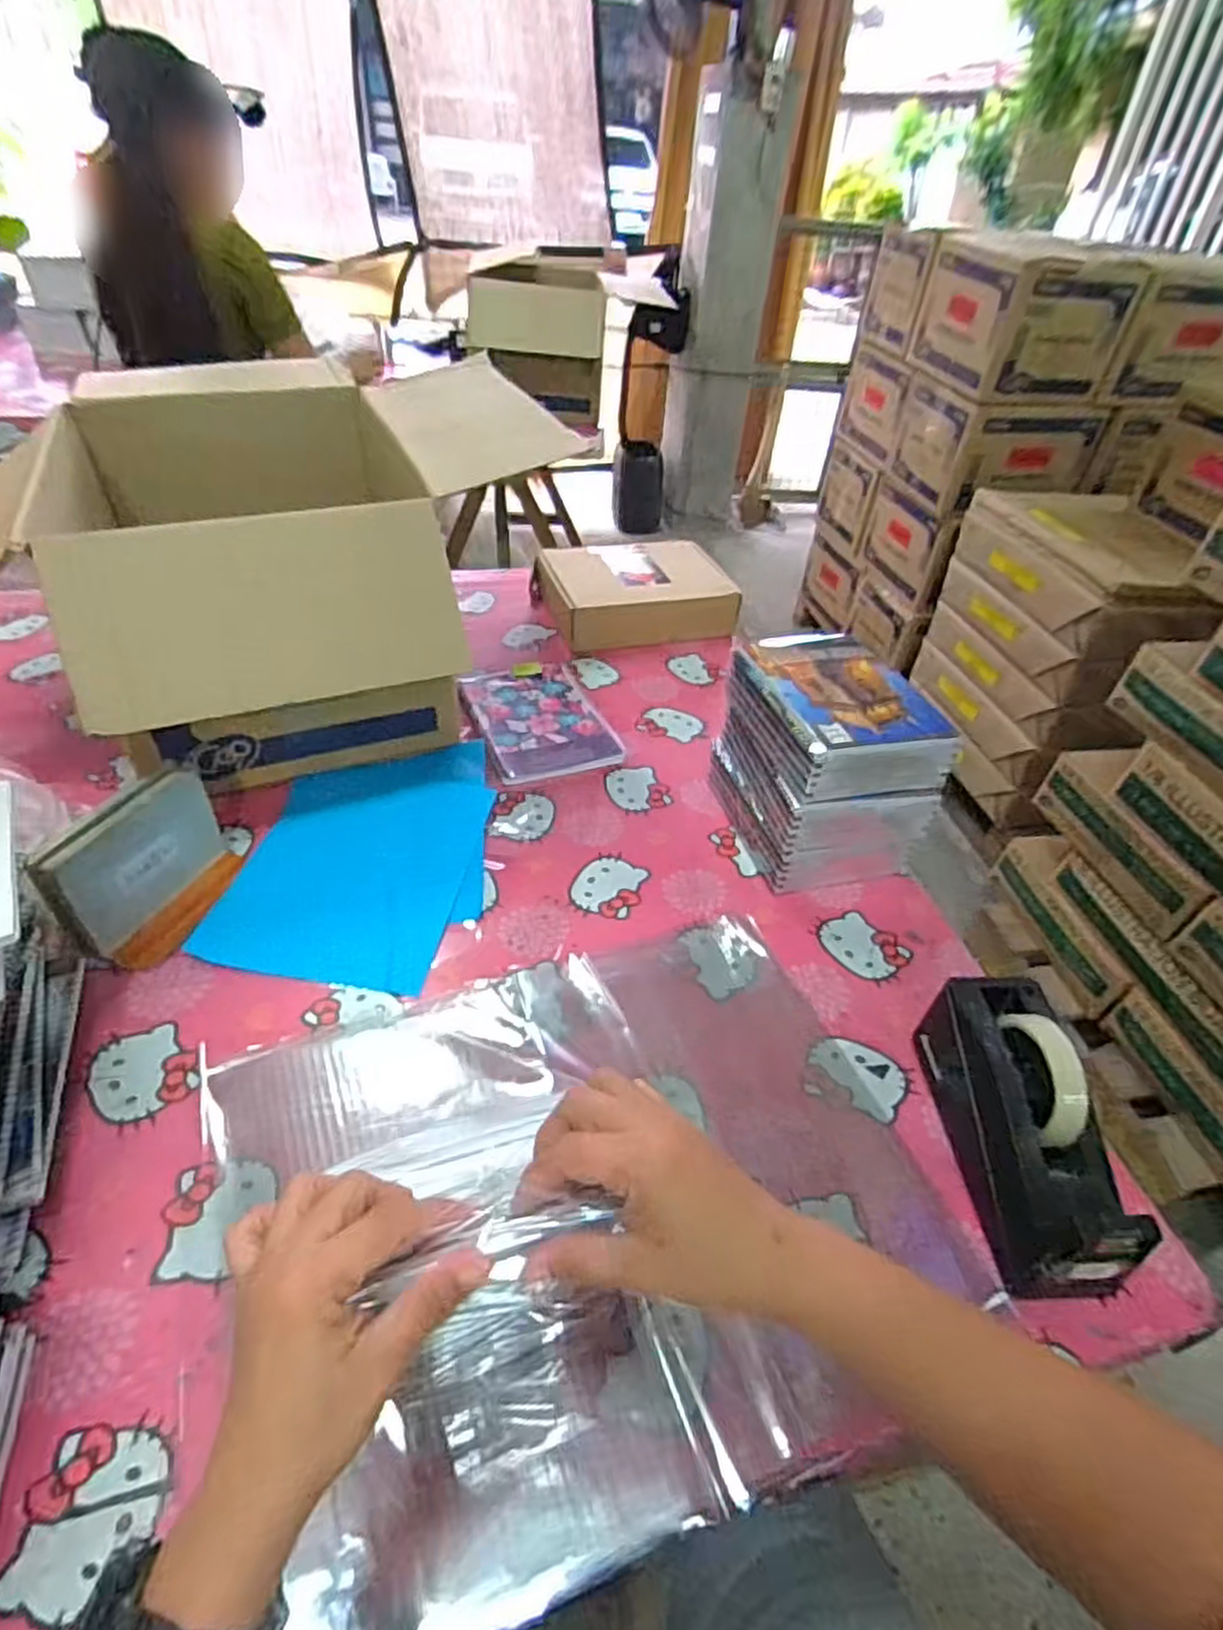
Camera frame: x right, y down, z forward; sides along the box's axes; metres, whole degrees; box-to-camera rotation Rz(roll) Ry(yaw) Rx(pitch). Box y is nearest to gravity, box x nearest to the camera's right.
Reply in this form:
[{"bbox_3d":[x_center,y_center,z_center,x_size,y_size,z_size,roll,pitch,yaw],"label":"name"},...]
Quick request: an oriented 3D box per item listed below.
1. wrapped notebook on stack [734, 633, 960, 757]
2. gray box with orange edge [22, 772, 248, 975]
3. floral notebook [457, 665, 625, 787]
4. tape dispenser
[{"bbox_3d":[0.230,-0.130,0.763,0.153,0.014,0.225,-7,40,-9],"label":"wrapped notebook on stack"},{"bbox_3d":[-0.409,0.042,0.675,0.063,0.120,0.159,16,43,11],"label":"gray box with orange edge"},{"bbox_3d":[-0.093,-0.128,0.969,0.163,0.014,0.228,-14,46,-20],"label":"floral notebook"},{"bbox_3d":[0.303,0.219,0.546,0.073,0.112,0.202,1,42,-5],"label":"tape dispenser"}]

